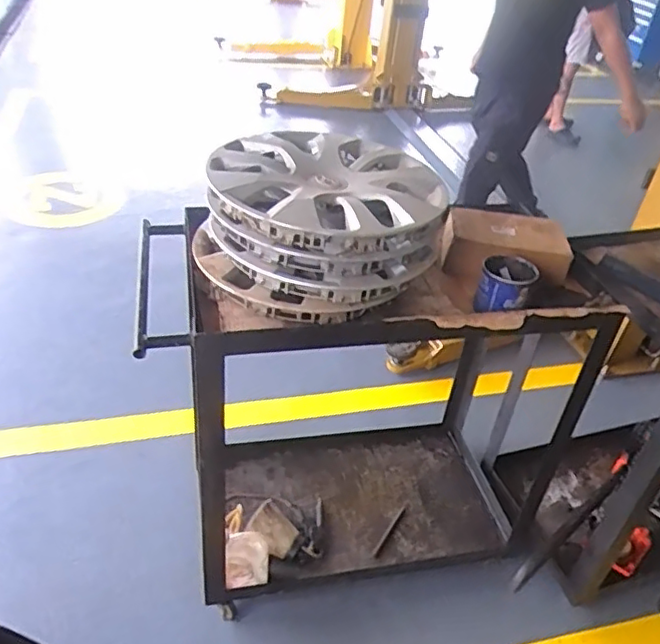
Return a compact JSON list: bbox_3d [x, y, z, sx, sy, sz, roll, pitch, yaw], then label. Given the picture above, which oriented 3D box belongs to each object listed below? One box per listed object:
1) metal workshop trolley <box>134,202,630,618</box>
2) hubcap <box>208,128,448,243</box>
[{"bbox_3d":[0.053,0.203,1.492,0.905,0.851,0.492,-4,38,-14],"label":"metal workshop trolley"},{"bbox_3d":[-0.009,-0.254,1.116,0.384,0.064,0.408,4,37,-3],"label":"hubcap"}]

